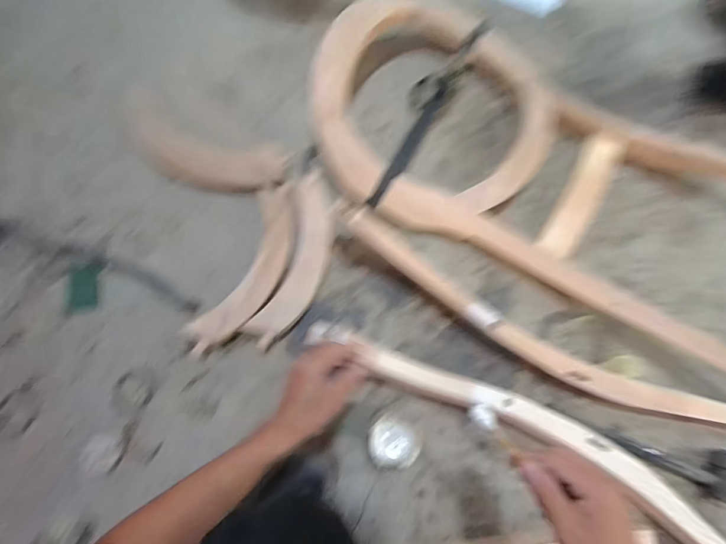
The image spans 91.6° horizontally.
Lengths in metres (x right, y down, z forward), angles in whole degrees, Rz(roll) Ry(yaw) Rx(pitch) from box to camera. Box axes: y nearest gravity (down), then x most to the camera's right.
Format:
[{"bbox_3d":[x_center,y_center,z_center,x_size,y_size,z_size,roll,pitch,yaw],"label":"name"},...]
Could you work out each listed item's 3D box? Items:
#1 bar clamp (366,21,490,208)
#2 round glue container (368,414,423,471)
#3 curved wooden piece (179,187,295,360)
[{"bbox_3d":[0.121,-0.333,0.712,0.083,0.076,0.468,34,79,6],"label":"bar clamp"},{"bbox_3d":[0.049,0.279,0.590,0.085,0.056,0.080,28,77,4],"label":"round glue container"},{"bbox_3d":[-0.206,-0.002,0.644,0.114,0.049,0.332,24,77,3],"label":"curved wooden piece"}]

